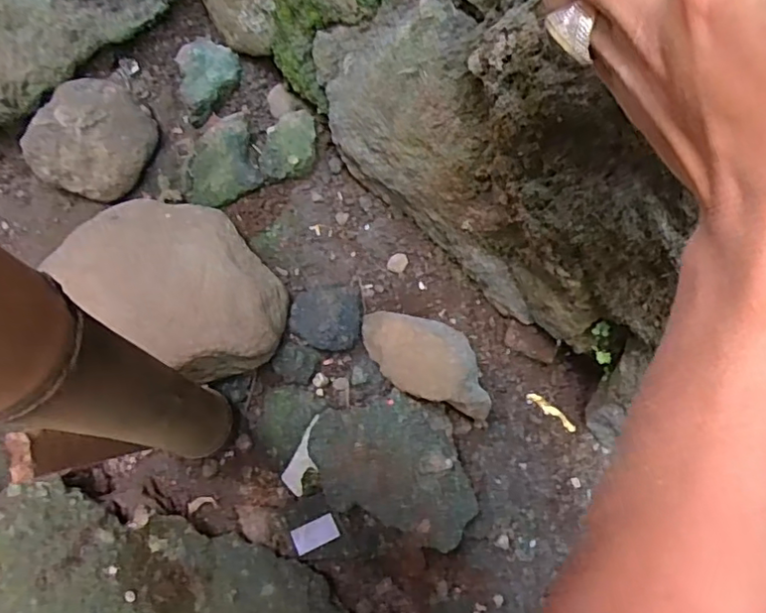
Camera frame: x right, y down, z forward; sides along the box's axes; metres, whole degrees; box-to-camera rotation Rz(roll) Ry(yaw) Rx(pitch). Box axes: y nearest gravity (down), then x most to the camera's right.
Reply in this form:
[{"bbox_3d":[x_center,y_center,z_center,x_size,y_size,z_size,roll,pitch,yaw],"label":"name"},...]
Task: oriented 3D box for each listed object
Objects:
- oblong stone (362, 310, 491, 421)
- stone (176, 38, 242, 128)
[{"bbox_3d":[0.038,0.043,0.563,0.083,0.047,0.153,-43,54,-16],"label":"oblong stone"},{"bbox_3d":[-0.200,-0.266,0.708,0.067,0.029,0.108,-12,70,-7],"label":"stone"}]

